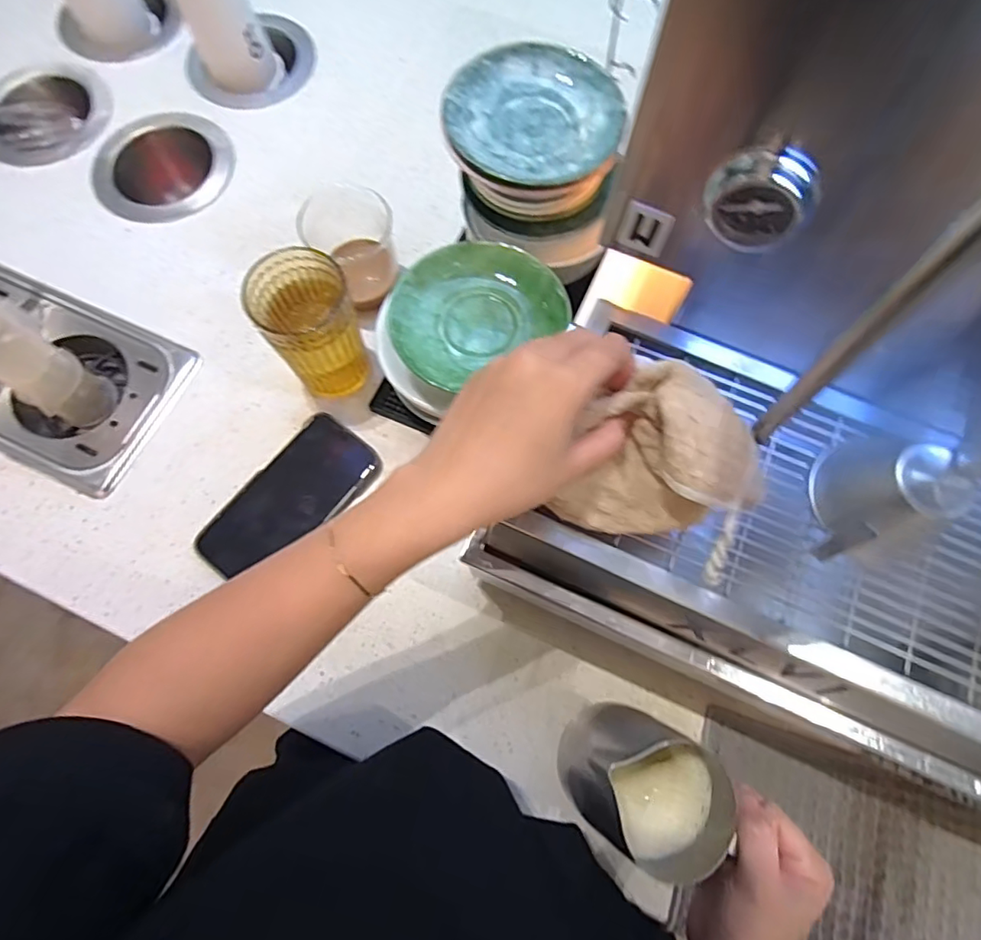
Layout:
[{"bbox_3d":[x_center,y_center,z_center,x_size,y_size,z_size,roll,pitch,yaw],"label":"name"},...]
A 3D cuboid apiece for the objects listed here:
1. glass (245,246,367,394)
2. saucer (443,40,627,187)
[{"bbox_3d":[-0.152,-0.121,0.479,0.073,0.115,0.081,-37,76,-11],"label":"glass"},{"bbox_3d":[0.036,-0.289,0.445,0.138,0.018,0.131,0,72,0],"label":"saucer"}]

